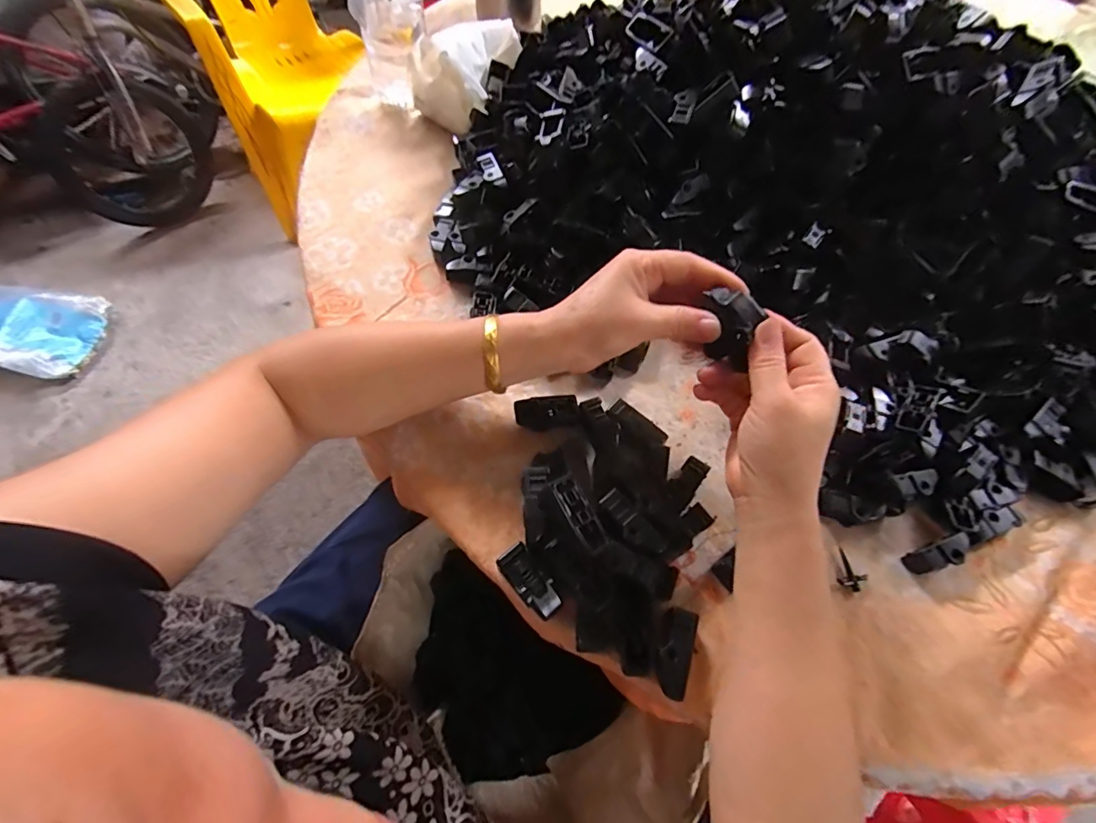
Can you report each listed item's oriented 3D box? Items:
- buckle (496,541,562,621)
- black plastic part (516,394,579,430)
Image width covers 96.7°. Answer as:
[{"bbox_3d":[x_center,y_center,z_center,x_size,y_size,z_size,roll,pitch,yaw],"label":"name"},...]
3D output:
[{"bbox_3d":[-0.011,0.111,0.316,0.021,0.011,0.051,-36,87,-21],"label":"buckle"},{"bbox_3d":[-0.001,0.001,0.377,0.047,0.015,0.025,-5,96,-5],"label":"black plastic part"}]

